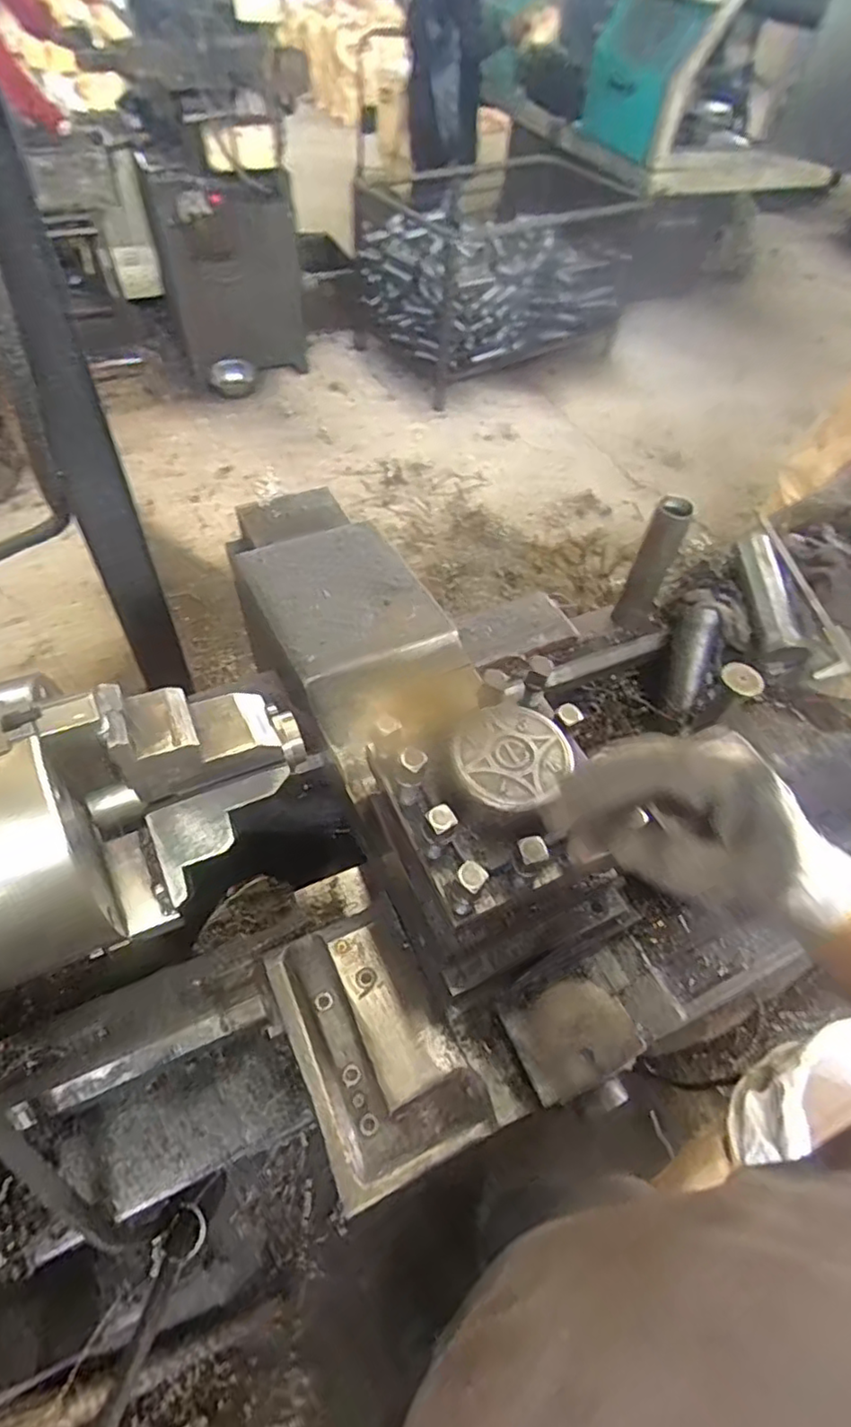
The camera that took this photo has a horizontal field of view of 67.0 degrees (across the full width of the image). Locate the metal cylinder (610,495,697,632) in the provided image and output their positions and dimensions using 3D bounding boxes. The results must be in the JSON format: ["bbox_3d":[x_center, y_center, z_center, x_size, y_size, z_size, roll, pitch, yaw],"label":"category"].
[{"bbox_3d":[0.292,-0.188,0.827,0.049,0.175,0.042,17,54,7],"label":"metal cylinder"}]

